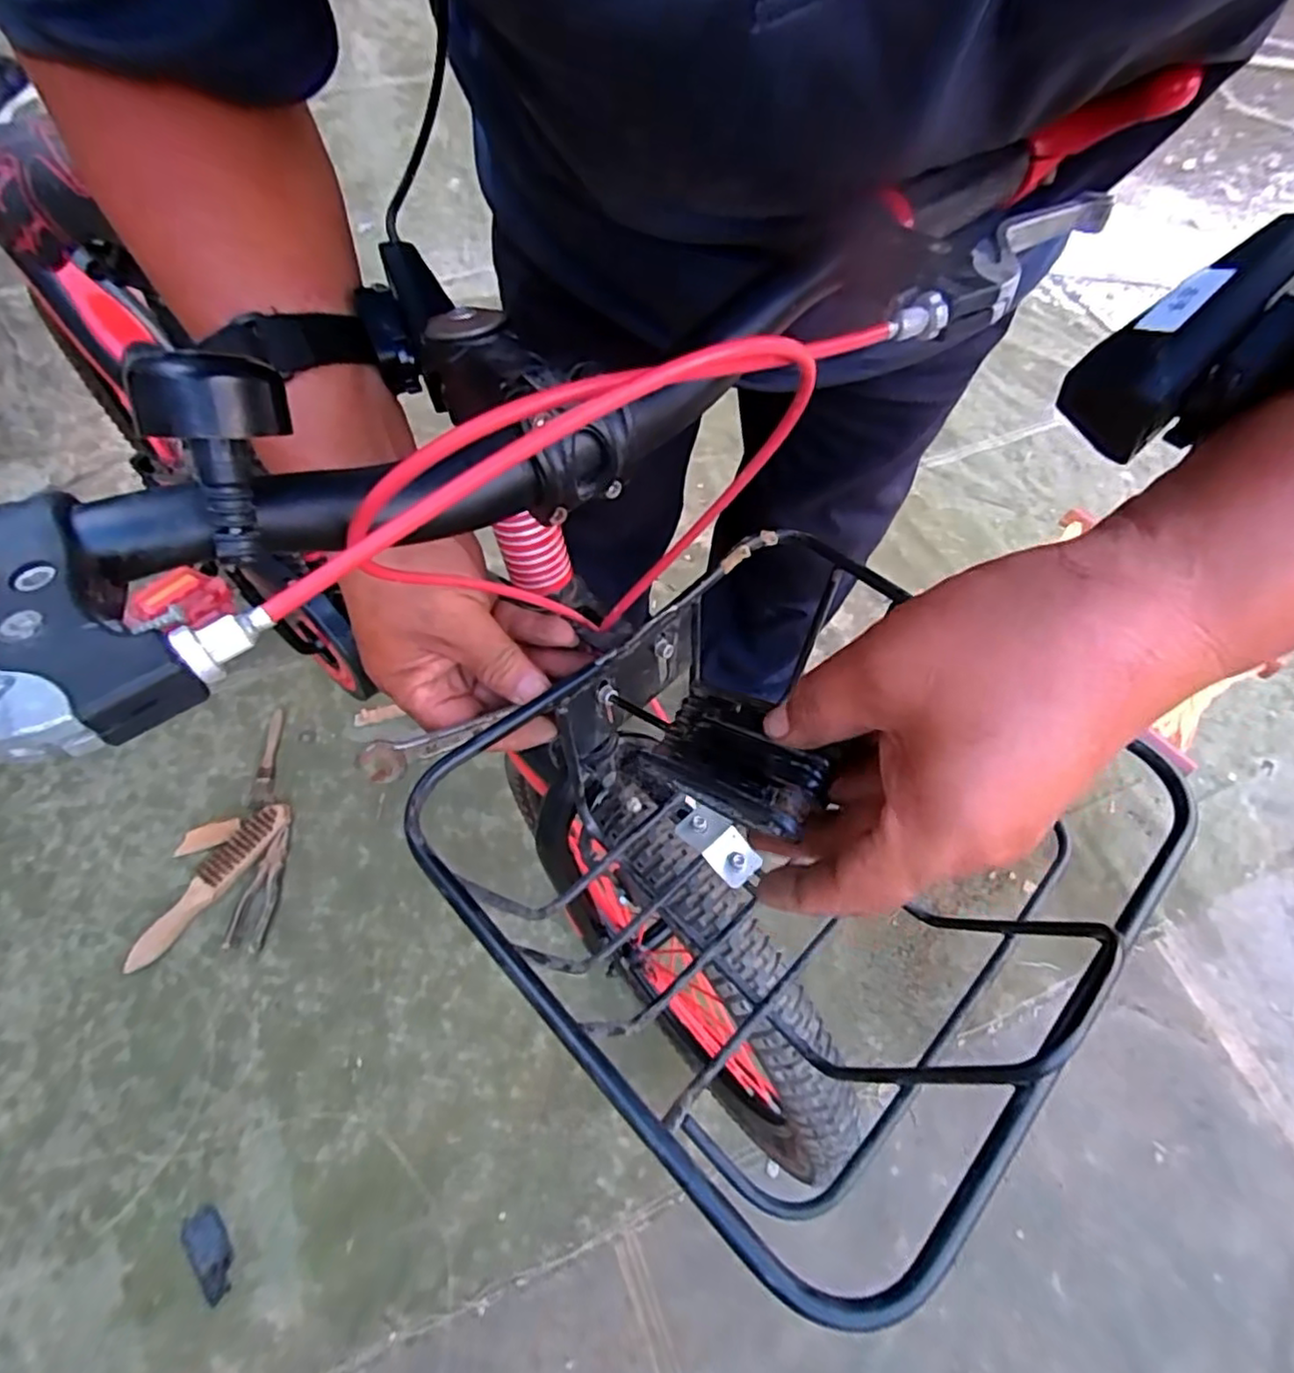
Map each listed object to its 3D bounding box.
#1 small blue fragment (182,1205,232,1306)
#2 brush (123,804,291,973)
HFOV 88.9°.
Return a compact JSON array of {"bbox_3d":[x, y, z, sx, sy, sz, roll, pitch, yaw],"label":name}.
[{"bbox_3d":[-0.481,0.623,0.726,0.041,0.008,0.088,-34,70,-18],"label":"small blue fragment"},{"bbox_3d":[-0.592,0.263,0.886,0.047,0.024,0.255,32,66,12],"label":"brush"}]

